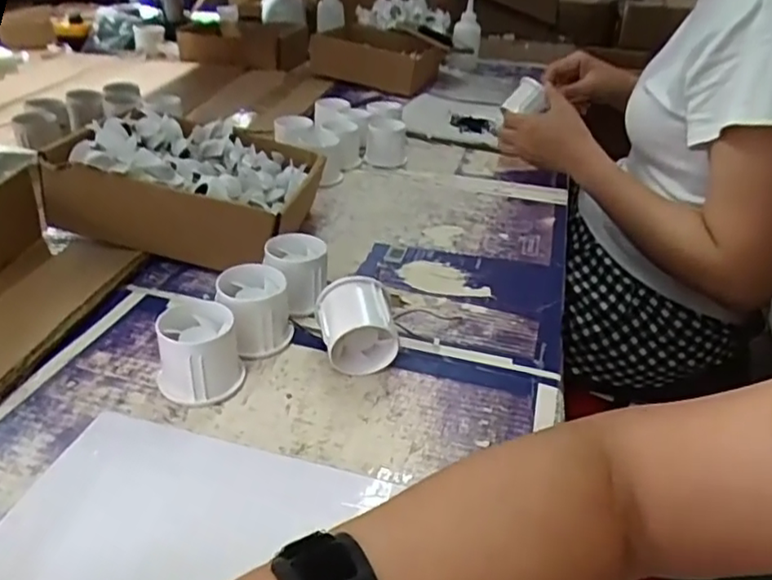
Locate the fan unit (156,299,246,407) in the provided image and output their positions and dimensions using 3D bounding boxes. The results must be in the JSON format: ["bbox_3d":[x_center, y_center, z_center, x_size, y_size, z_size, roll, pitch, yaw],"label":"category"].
[{"bbox_3d":[-0.128,0.043,0.425,0.053,0.050,0.052,-2,33,-9],"label":"fan unit"}]

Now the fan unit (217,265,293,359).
[{"bbox_3d":[-0.100,0.016,0.472,0.055,0.052,0.050,-5,33,-14],"label":"fan unit"}]

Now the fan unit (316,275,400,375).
[{"bbox_3d":[-0.022,0.028,0.460,0.053,0.059,0.053,-3,33,-11],"label":"fan unit"}]

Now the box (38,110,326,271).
[{"bbox_3d":[-0.182,-0.102,0.607,0.210,0.100,0.190,6,32,3],"label":"box"}]

